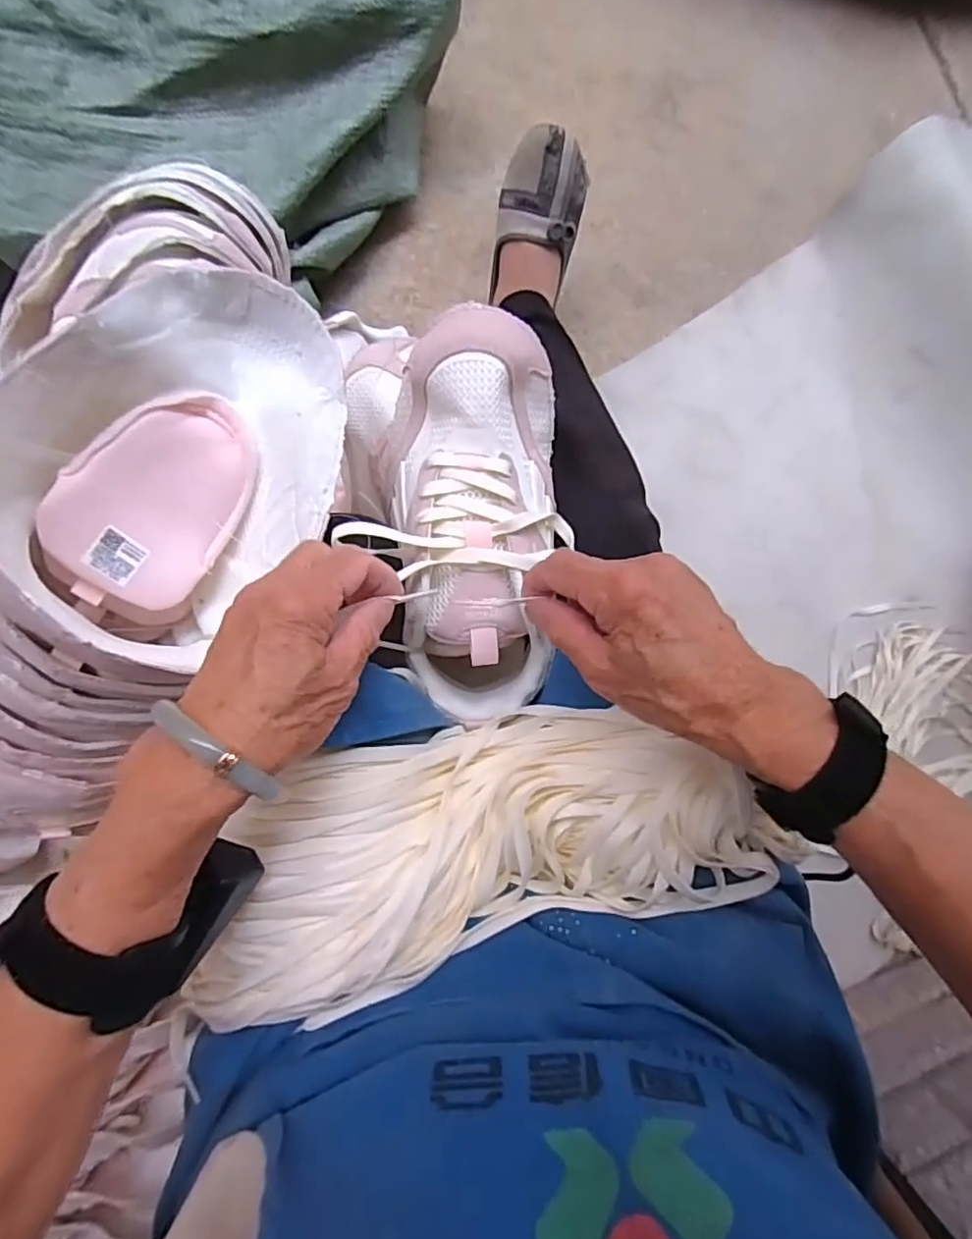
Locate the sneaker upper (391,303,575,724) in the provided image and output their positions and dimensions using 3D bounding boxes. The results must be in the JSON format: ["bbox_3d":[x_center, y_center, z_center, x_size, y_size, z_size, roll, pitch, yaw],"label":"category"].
[{"bbox_3d":[-0.008,-0.060,0.388,0.103,0.086,0.233,0,100,-3],"label":"sneaker upper"}]

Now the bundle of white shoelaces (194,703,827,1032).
[{"bbox_3d":[0.000,0.122,0.348,0.307,0.052,0.125,-15,91,-3],"label":"bundle of white shoelaces"}]

